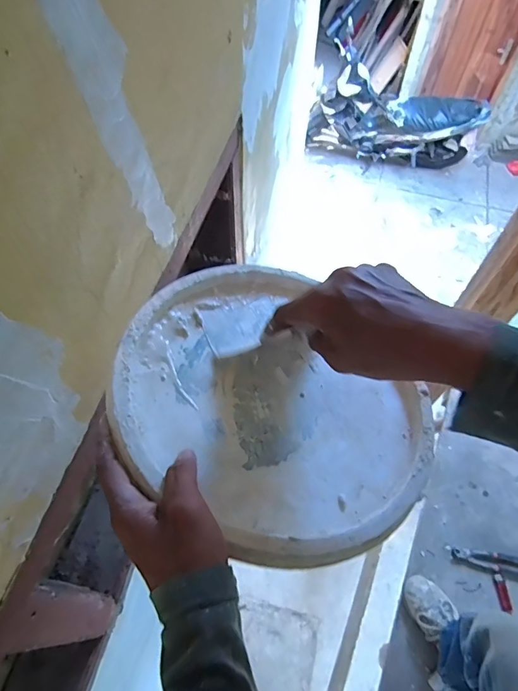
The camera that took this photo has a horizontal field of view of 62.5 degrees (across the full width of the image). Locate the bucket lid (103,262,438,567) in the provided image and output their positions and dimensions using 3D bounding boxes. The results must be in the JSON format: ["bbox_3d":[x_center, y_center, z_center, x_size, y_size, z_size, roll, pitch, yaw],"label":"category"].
[{"bbox_3d":[0.007,0.047,0.388,0.253,0.023,0.283,-30,68,-31],"label":"bucket lid"}]

